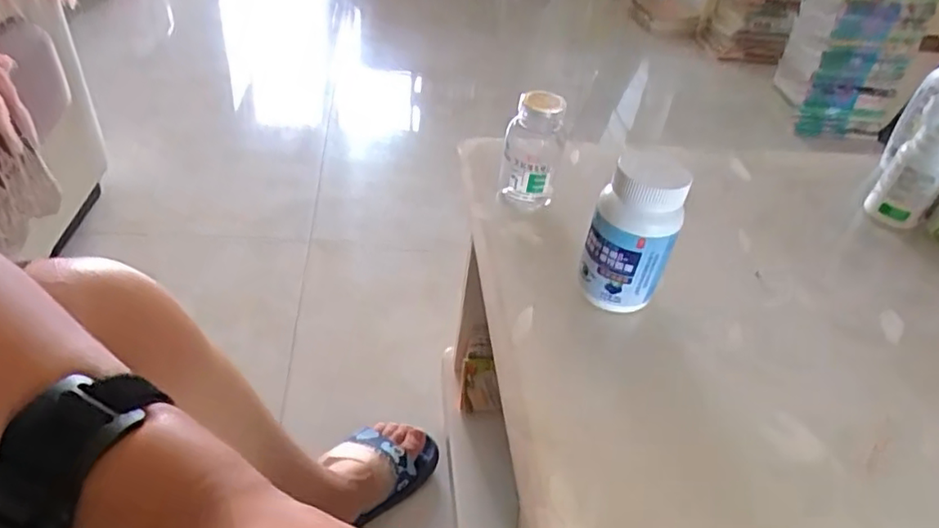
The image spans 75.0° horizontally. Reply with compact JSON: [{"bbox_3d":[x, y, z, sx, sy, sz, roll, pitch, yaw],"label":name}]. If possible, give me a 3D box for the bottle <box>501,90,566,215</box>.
[{"bbox_3d":[0.053,-0.094,0.519,0.047,0.106,0.047,12,39,4],"label":"bottle"}]

